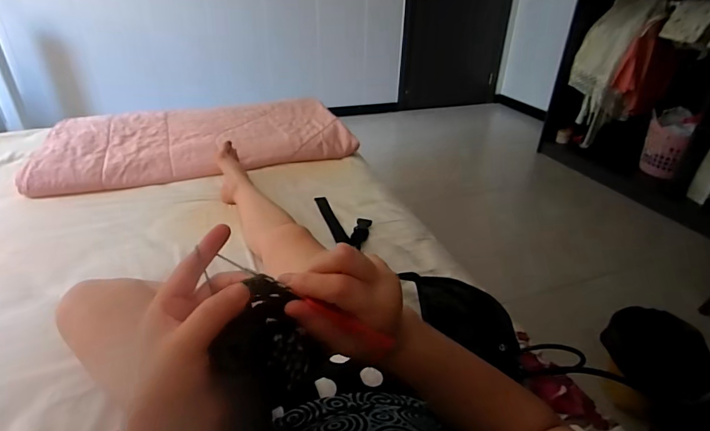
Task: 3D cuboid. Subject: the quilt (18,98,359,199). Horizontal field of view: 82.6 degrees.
[{"bbox_3d":[-0.498,-0.261,1.343,0.913,0.073,0.465,-11,33,-20],"label":"quilt"}]

